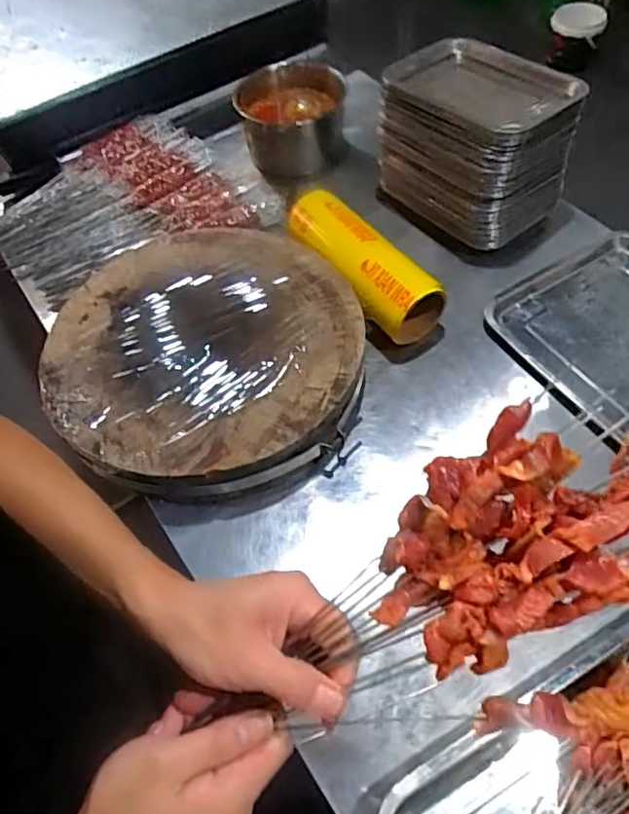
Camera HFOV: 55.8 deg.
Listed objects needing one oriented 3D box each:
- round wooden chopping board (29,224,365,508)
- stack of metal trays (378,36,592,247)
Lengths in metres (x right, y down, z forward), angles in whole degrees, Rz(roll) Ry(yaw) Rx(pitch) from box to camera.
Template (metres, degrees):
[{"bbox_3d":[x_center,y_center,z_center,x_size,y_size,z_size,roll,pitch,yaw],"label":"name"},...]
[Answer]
[{"bbox_3d":[-0.140,-0.071,0.778,0.386,0.091,0.384,-2,56,2],"label":"round wooden chopping board"},{"bbox_3d":[0.248,-0.421,0.949,0.218,0.185,0.285,-35,61,-18],"label":"stack of metal trays"}]

